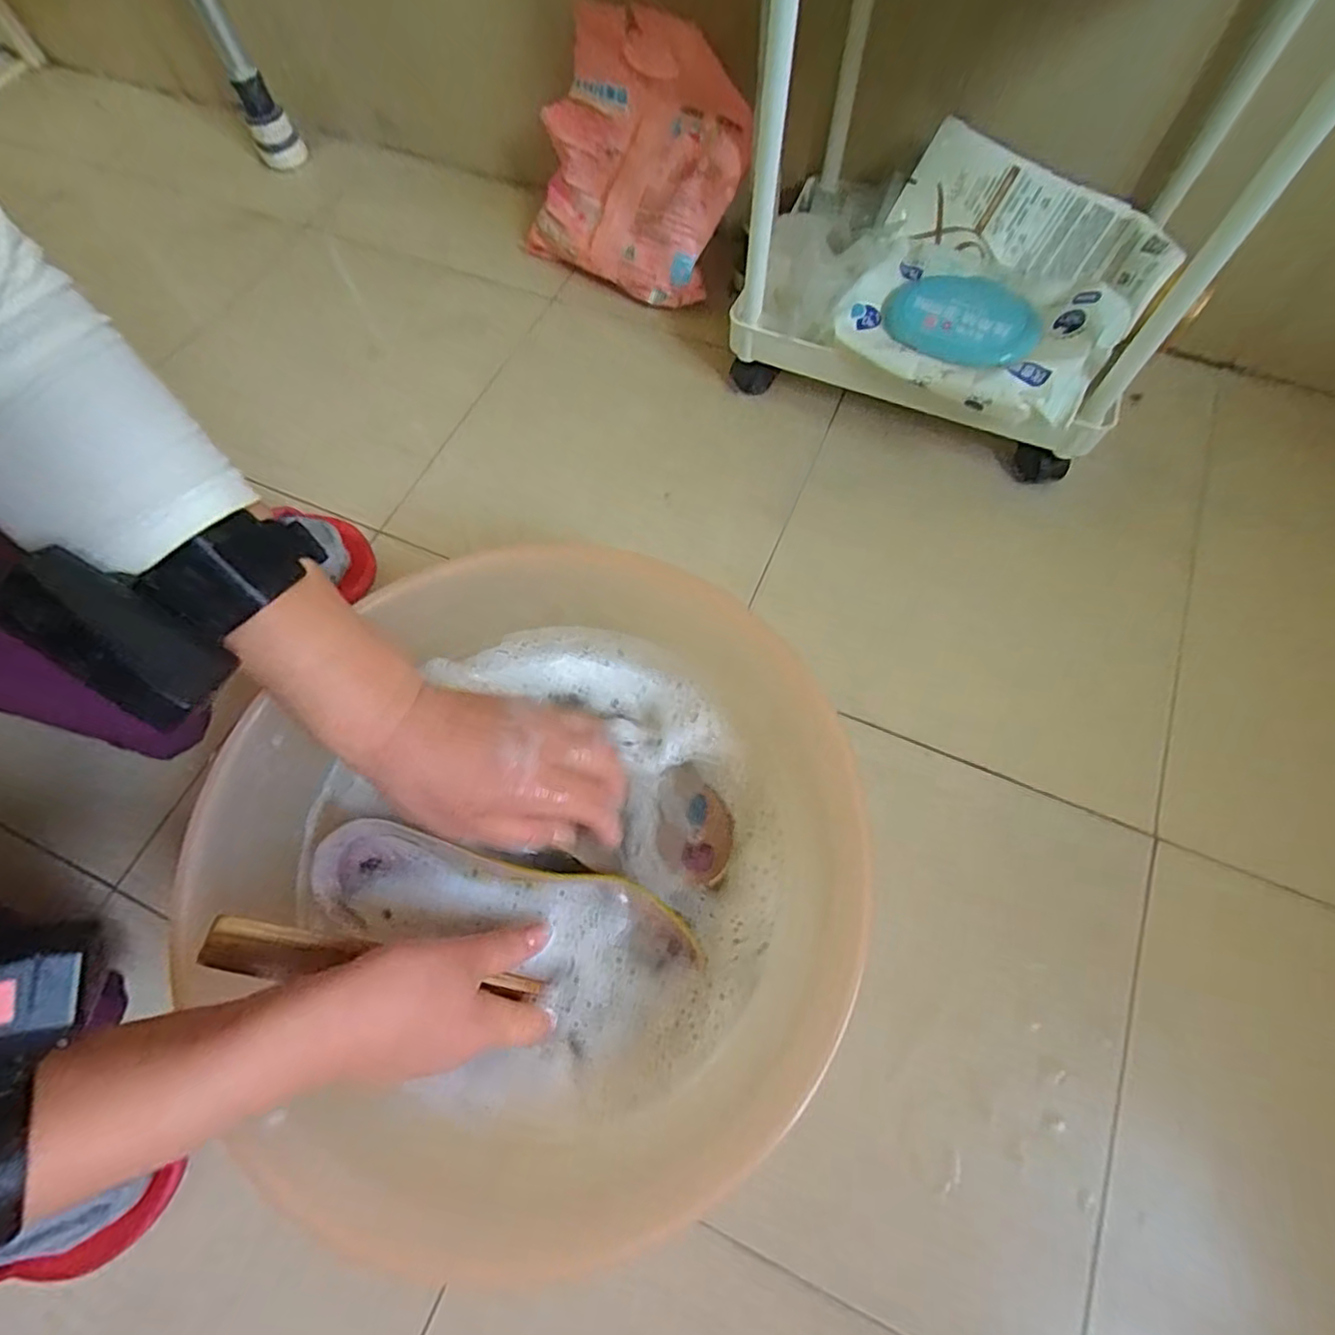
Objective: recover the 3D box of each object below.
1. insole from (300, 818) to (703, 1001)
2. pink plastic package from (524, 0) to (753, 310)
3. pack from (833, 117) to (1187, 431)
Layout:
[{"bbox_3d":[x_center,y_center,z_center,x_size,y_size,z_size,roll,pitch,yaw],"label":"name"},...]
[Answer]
[{"bbox_3d":[-0.088,0.131,0.339,0.203,0.023,0.056,13,68,3],"label":"insole"},{"bbox_3d":[-0.037,-0.440,0.563,0.194,0.160,0.114,37,72,16],"label":"pink plastic package"},{"bbox_3d":[0.229,-0.275,0.446,0.193,0.055,0.173,35,71,15],"label":"pack"}]

